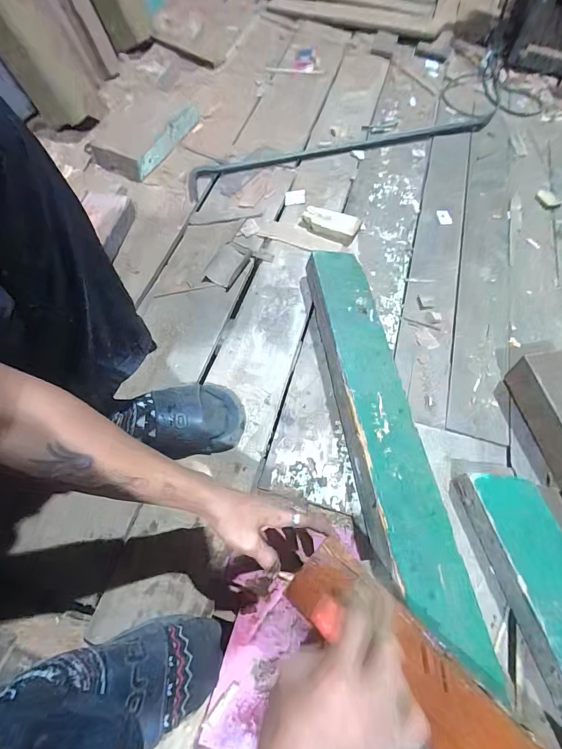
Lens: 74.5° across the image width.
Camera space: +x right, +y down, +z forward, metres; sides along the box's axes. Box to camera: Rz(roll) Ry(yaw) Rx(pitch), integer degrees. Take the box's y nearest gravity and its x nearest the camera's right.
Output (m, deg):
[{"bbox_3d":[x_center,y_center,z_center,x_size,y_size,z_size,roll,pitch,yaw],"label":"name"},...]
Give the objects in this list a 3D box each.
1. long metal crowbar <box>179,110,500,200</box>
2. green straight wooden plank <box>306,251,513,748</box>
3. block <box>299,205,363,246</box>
[{"bbox_3d":[0.166,-0.601,0.982,0.848,0.033,0.101,-16,63,-8],"label":"long metal crowbar"},{"bbox_3d":[0.170,0.182,0.552,0.120,0.074,0.952,-8,62,-4],"label":"green straight wooden plank"},{"bbox_3d":[0.109,-0.340,0.844,0.138,0.039,0.066,21,64,11],"label":"block"}]

